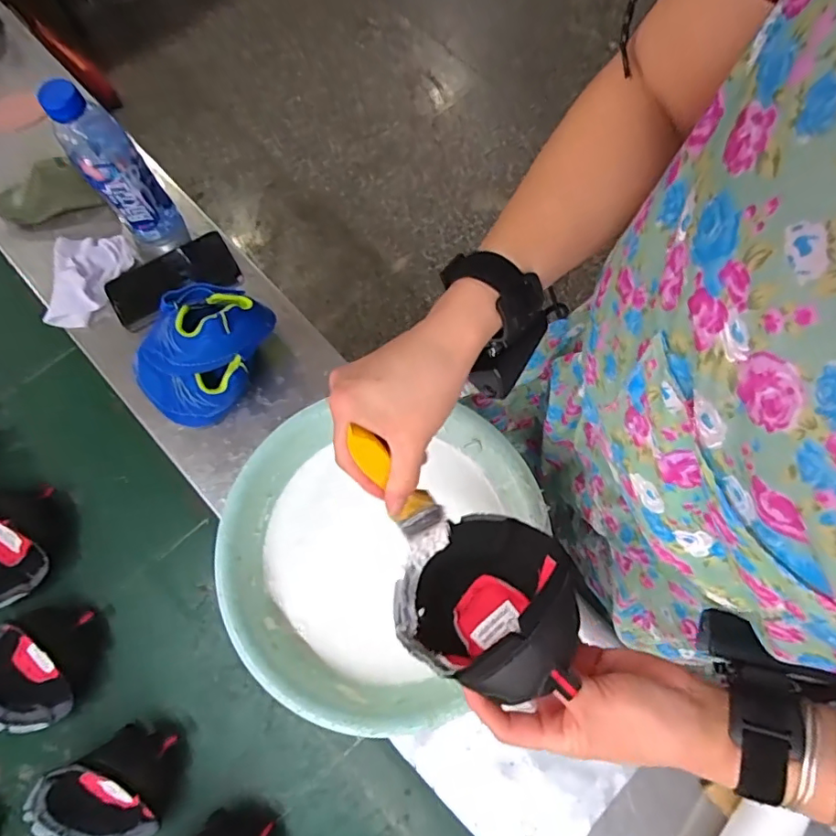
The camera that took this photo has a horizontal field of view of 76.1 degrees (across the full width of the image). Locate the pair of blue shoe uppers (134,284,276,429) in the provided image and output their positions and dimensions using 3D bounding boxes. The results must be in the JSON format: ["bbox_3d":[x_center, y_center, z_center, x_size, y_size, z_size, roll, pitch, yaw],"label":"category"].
[{"bbox_3d":[-0.245,-0.071,0.615,0.174,0.129,0.111,-34,76,-10],"label":"pair of blue shoe uppers"}]

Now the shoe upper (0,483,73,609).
[{"bbox_3d":[-0.476,0.150,0.611,0.141,0.057,0.124,-21,74,-6],"label":"shoe upper"}]

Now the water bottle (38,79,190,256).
[{"bbox_3d":[-0.355,-0.287,0.643,0.069,0.232,0.062,-34,76,-10],"label":"water bottle"}]

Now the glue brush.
[{"bbox_3d":[-0.012,0.055,0.374,0.037,0.146,0.016,-40,46,-11],"label":"glue brush"}]

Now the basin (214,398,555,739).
[{"bbox_3d":[-0.050,0.131,0.545,0.270,0.113,0.296,0,73,0],"label":"basin"}]

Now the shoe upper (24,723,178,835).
[{"bbox_3d":[-0.317,0.381,0.538,0.151,0.068,0.108,-30,75,-9],"label":"shoe upper"}]

